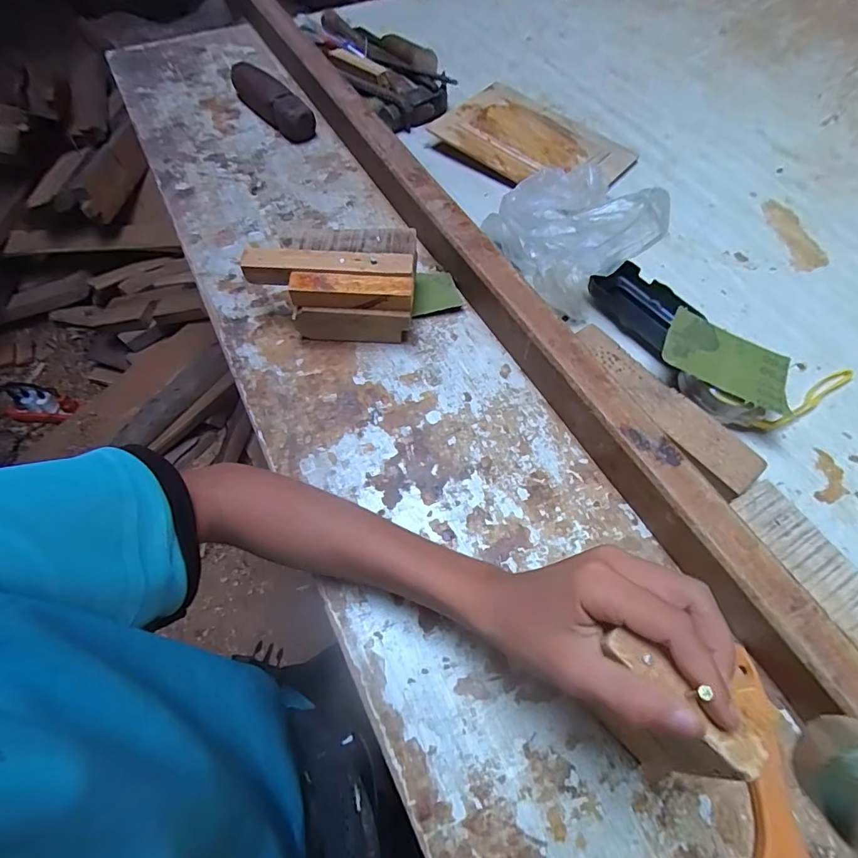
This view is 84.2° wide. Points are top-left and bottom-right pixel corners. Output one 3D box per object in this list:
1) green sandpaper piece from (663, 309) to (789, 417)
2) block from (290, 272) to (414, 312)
[{"bbox_3d":[0.247,-0.056,0.395,0.104,0.007,0.062,28,67,6],"label":"green sandpaper piece"},{"bbox_3d":[-0.067,-0.119,0.411,0.103,0.019,0.024,2,60,0],"label":"block"}]

